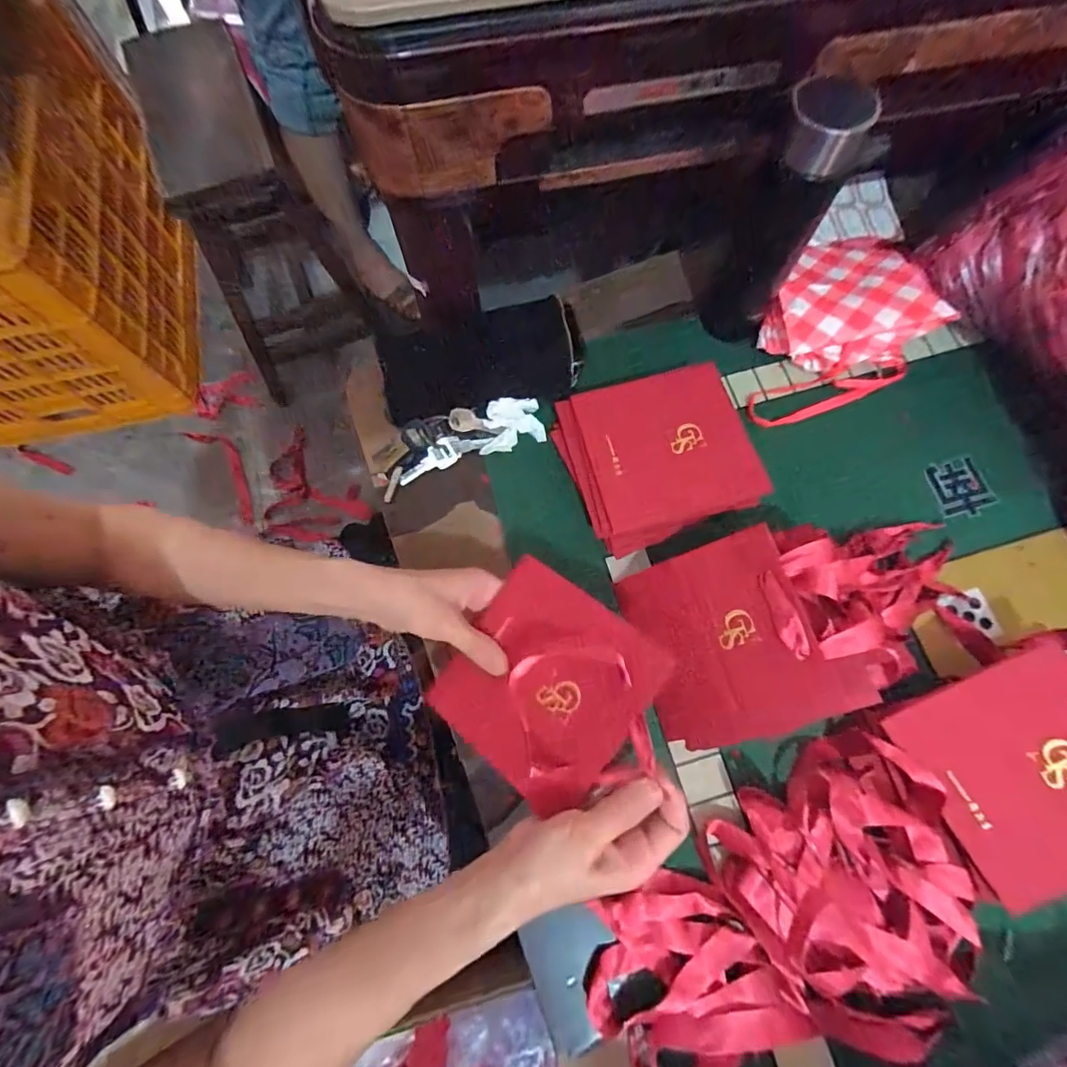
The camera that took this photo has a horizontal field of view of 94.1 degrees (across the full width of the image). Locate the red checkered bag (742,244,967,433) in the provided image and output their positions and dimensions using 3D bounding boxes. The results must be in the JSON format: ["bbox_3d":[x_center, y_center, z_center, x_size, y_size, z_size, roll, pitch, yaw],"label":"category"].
[{"bbox_3d":[0.312,-0.207,0.498,0.145,0.064,0.245,33,77,8],"label":"red checkered bag"}]

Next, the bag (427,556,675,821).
[{"bbox_3d":[0.012,0.113,0.360,0.152,0.010,0.135,34,86,25],"label":"bag"}]

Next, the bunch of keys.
[{"bbox_3d":[-0.078,-0.090,0.494,0.172,0.038,0.050,-20,75,-6],"label":"bunch of keys"}]

